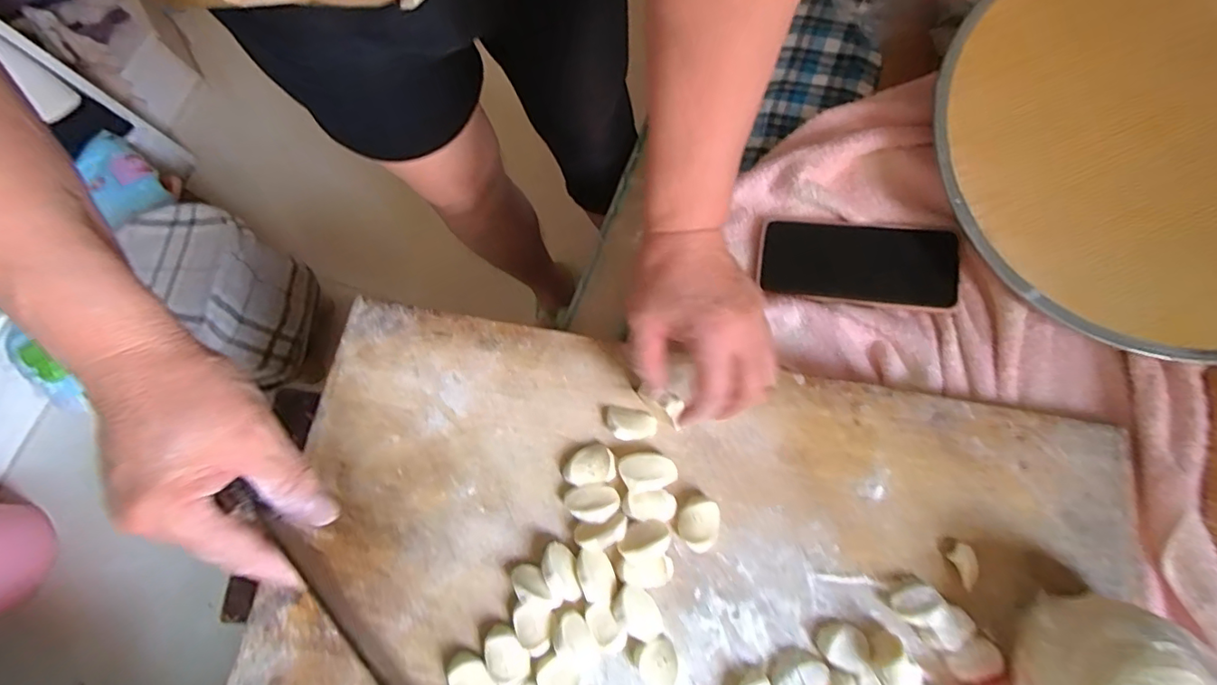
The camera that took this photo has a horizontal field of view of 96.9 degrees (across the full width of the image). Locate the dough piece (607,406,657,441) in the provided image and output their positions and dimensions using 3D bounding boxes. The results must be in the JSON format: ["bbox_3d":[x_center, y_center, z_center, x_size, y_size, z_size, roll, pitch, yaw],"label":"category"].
[{"bbox_3d":[0.017,0.060,0.392,0.036,0.011,0.024,4,75,10],"label":"dough piece"}]

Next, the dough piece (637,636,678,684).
[{"bbox_3d":[0.032,0.208,0.348,0.024,0.014,0.030,-4,73,7],"label":"dough piece"}]

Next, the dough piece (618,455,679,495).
[{"bbox_3d":[0.028,0.092,0.382,0.039,0.013,0.026,-10,73,6],"label":"dough piece"}]

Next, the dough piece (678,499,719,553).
[{"bbox_3d":[0.062,0.127,0.373,0.027,0.011,0.034,6,75,10],"label":"dough piece"}]

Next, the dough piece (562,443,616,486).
[{"bbox_3d":[-0.014,0.088,0.385,0.037,0.013,0.027,-10,73,5],"label":"dough piece"}]

